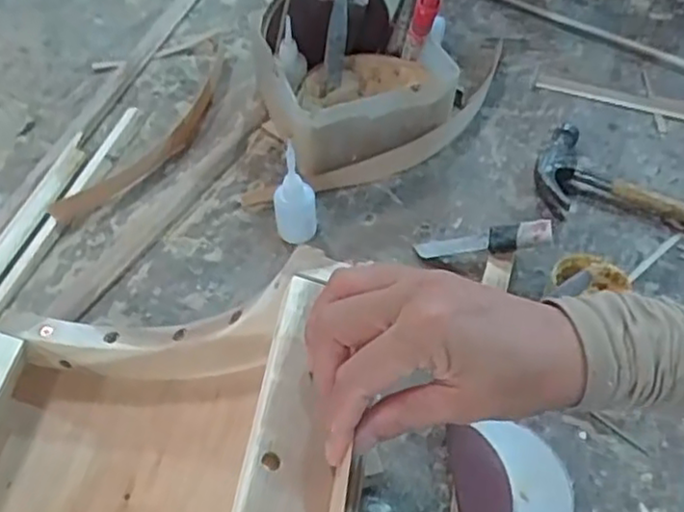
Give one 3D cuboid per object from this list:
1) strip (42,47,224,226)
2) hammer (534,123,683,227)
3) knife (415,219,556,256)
[{"bbox_3d":[-0.172,-0.124,0.653,0.049,0.018,0.272,22,56,16],"label":"strip"},{"bbox_3d":[0.289,-0.056,0.601,0.225,0.022,0.099,15,54,11],"label":"hammer"},{"bbox_3d":[0.116,-0.011,0.556,0.109,0.012,0.023,-9,49,24],"label":"knife"}]

